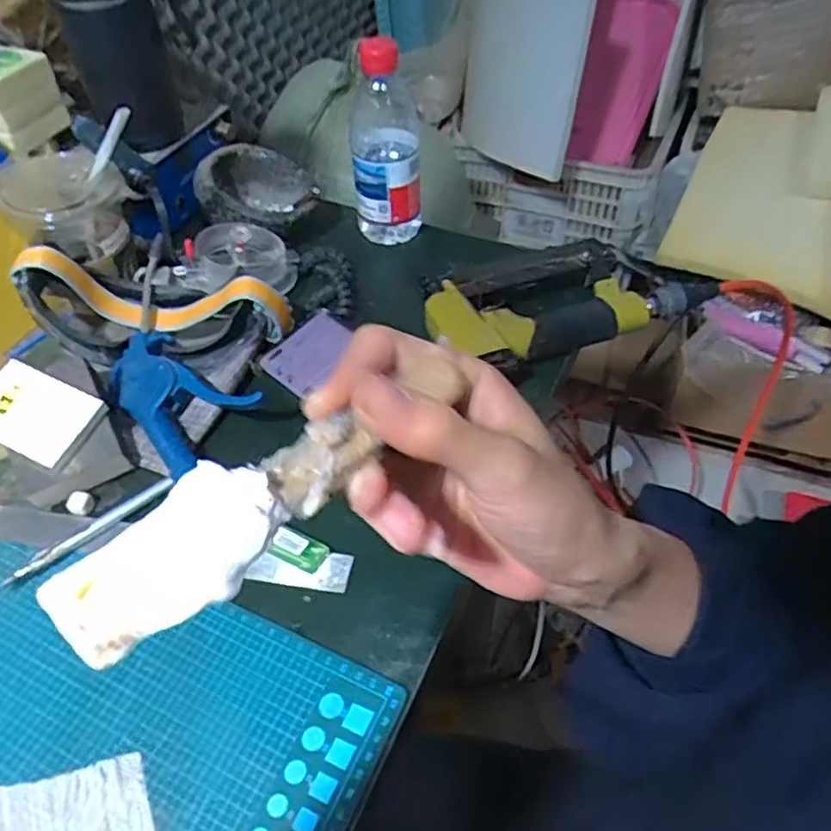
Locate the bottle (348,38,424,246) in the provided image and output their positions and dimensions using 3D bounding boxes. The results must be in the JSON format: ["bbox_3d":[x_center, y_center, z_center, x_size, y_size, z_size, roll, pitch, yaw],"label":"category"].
[{"bbox_3d":[-0.027,-0.246,0.603,0.063,0.166,0.066,-5,49,-1],"label":"bottle"}]

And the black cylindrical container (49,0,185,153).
[{"bbox_3d":[-0.252,-0.308,0.566,0.075,0.137,0.072,-21,51,-14],"label":"black cylindrical container"}]

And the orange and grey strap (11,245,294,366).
[{"bbox_3d":[-0.200,-0.088,0.521,0.190,0.091,0.056,-8,49,-4],"label":"orange and grey strap"}]

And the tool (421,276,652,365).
[{"bbox_3d":[0.097,-0.084,0.547,0.170,0.041,0.091,-21,51,-14],"label":"tool"}]

